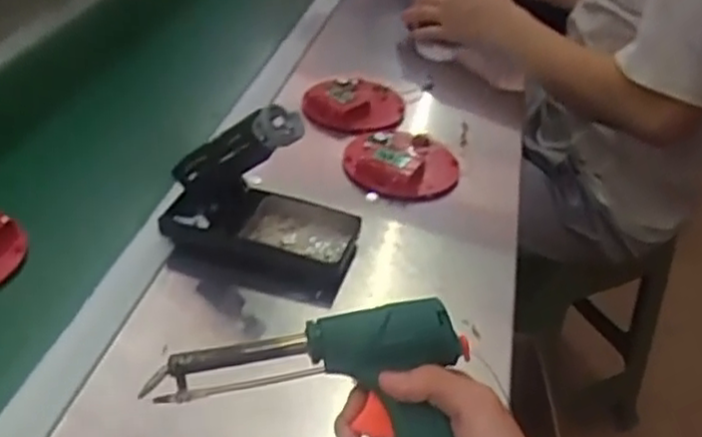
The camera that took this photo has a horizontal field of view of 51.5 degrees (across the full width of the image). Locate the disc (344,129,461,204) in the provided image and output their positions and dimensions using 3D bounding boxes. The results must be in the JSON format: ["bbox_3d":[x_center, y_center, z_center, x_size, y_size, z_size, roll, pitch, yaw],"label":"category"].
[{"bbox_3d":[0.047,-0.061,0.785,0.118,0.029,0.110,3,35,-2],"label":"disc"}]

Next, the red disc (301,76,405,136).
[{"bbox_3d":[0.004,-0.136,0.892,0.126,0.031,0.117,4,35,-2],"label":"red disc"}]

